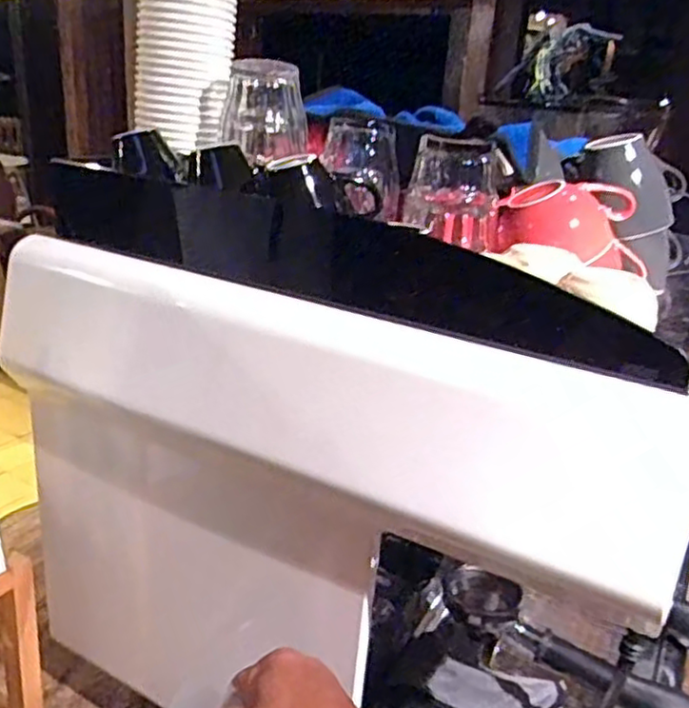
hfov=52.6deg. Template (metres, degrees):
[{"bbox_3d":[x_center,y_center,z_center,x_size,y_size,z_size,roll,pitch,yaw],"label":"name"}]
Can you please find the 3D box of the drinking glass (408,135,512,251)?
[{"bbox_3d":[0.086,-0.120,0.508,0.063,0.072,0.065,11,22,16],"label":"drinking glass"}]

